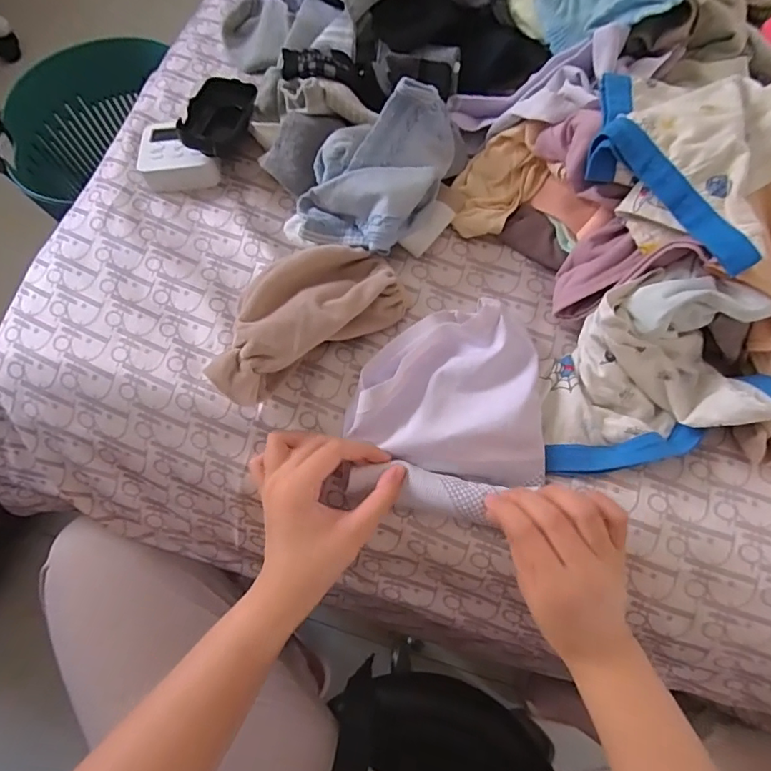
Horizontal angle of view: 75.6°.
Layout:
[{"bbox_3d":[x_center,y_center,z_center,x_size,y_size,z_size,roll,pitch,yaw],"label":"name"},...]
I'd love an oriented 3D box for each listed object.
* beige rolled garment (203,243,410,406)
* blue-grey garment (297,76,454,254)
[{"bbox_3d":[-0.067,-0.060,0.409,0.170,0.058,0.078,-34,73,-11],"label":"beige rolled garment"},{"bbox_3d":[-0.006,-0.196,0.445,0.118,0.085,0.158,17,71,6],"label":"blue-grey garment"}]

